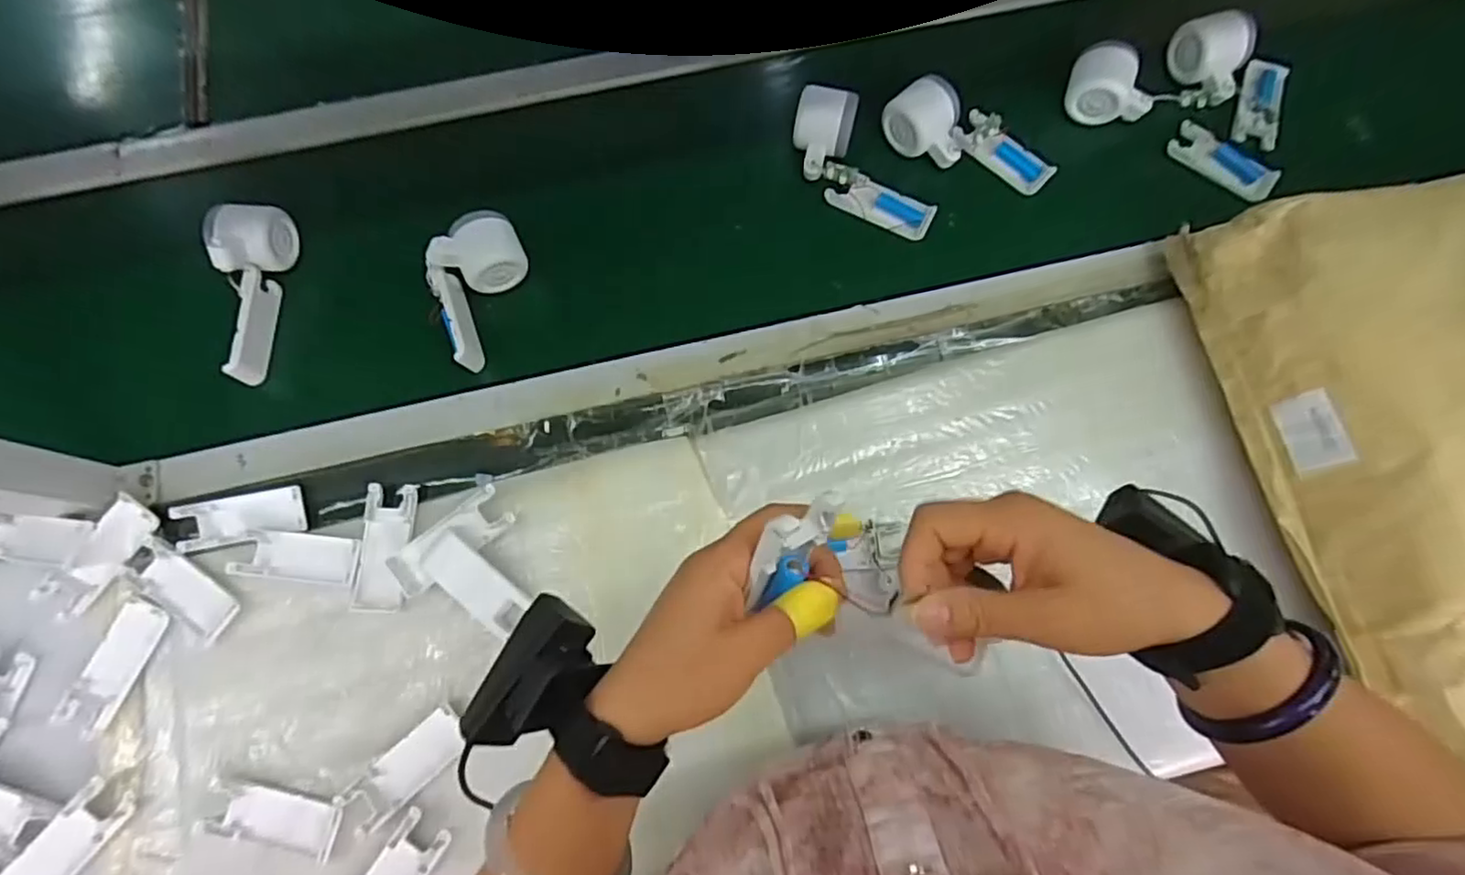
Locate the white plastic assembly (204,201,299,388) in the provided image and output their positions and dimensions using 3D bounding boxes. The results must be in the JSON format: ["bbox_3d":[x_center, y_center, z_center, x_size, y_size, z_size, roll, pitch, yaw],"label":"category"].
[{"bbox_3d":[-0.441,-0.131,0.615,0.043,0.064,0.160,1,88,0],"label":"white plastic assembly"}]

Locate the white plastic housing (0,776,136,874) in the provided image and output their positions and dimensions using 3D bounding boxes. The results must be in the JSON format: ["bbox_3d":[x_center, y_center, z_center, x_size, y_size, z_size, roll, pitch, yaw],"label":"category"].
[{"bbox_3d":[-0.500,0.309,0.498,0.039,0.014,0.099,36,78,8],"label":"white plastic housing"}]

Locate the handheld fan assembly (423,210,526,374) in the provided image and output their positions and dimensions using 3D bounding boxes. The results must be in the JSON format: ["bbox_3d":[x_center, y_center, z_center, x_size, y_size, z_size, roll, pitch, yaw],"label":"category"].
[{"bbox_3d":[-0.241,-0.140,0.613,0.069,0.049,0.138,22,77,5],"label":"handheld fan assembly"}]

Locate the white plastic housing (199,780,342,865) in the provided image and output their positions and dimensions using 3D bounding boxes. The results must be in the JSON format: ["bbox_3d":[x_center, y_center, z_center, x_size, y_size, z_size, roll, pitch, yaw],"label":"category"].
[{"bbox_3d":[-0.348,0.288,0.511,0.100,0.012,0.040,11,76,3],"label":"white plastic housing"}]

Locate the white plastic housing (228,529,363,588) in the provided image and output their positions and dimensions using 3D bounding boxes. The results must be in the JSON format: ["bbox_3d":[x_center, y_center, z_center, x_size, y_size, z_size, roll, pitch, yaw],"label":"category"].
[{"bbox_3d":[-0.362,0.099,0.556,0.103,0.004,0.038,5,76,1],"label":"white plastic housing"}]

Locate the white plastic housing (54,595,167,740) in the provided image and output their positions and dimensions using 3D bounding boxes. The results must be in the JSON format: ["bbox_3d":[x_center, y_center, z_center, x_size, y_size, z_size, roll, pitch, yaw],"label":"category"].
[{"bbox_3d":[-0.493,0.182,0.534,0.042,0.008,0.102,24,77,6],"label":"white plastic housing"}]

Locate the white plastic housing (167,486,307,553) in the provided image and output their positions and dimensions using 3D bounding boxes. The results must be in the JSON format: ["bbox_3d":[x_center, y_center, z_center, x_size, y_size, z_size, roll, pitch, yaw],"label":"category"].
[{"bbox_3d":[-0.415,0.068,0.563,0.104,0.008,0.041,-10,76,-3],"label":"white plastic housing"}]

